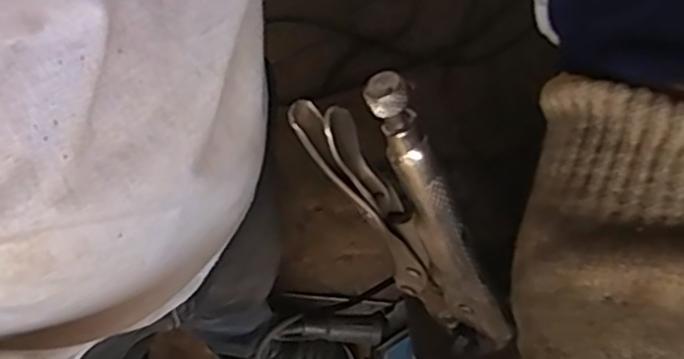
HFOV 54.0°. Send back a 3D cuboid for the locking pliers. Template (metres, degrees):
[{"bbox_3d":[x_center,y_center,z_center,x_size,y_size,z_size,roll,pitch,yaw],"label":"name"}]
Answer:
[{"bbox_3d":[0.030,0.024,0.272,0.048,0.171,0.012,5,53,32],"label":"locking pliers"}]

